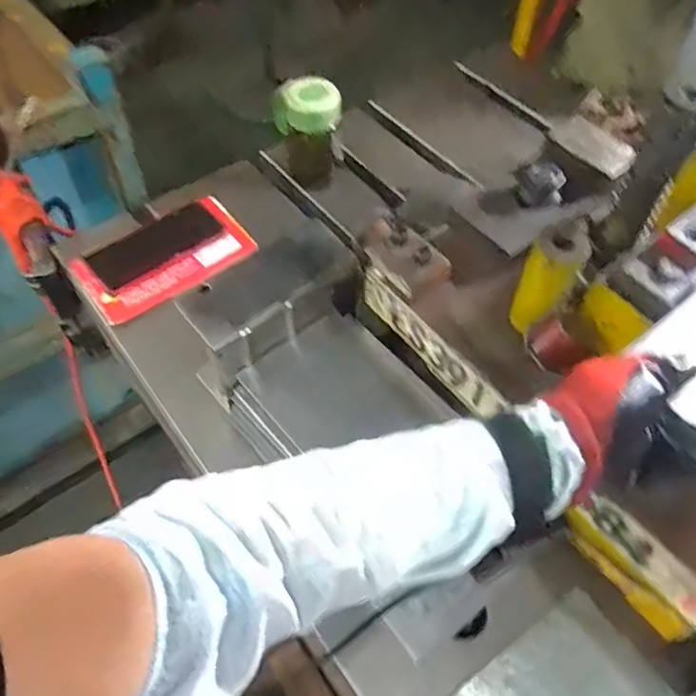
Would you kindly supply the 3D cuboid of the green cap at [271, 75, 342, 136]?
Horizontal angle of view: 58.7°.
[{"bbox_3d":[-0.050,-0.290,0.751,0.081,0.046,0.059,-7,55,-7],"label":"green cap"}]

